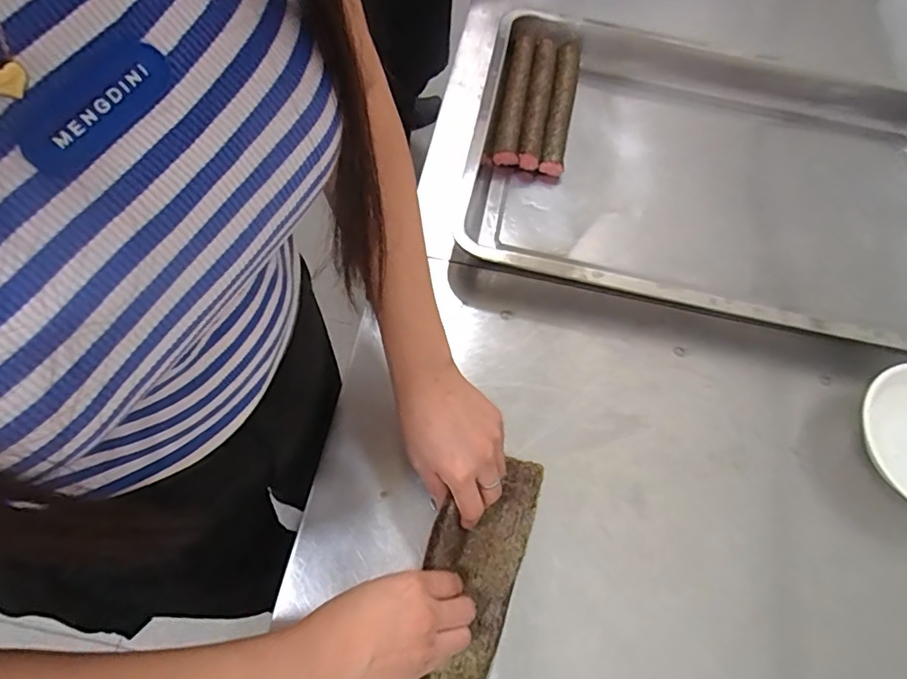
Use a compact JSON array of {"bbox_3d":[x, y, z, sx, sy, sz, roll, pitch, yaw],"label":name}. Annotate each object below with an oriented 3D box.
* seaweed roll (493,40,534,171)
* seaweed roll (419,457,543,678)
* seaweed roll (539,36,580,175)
[{"bbox_3d":[0.073,-0.289,0.665,0.028,0.033,0.191,9,64,1],"label":"seaweed roll"},{"bbox_3d":[0.013,0.185,0.432,0.075,0.033,0.200,21,64,7],"label":"seaweed roll"},{"bbox_3d":[0.135,-0.290,0.672,0.030,0.030,0.218,11,64,2],"label":"seaweed roll"}]

